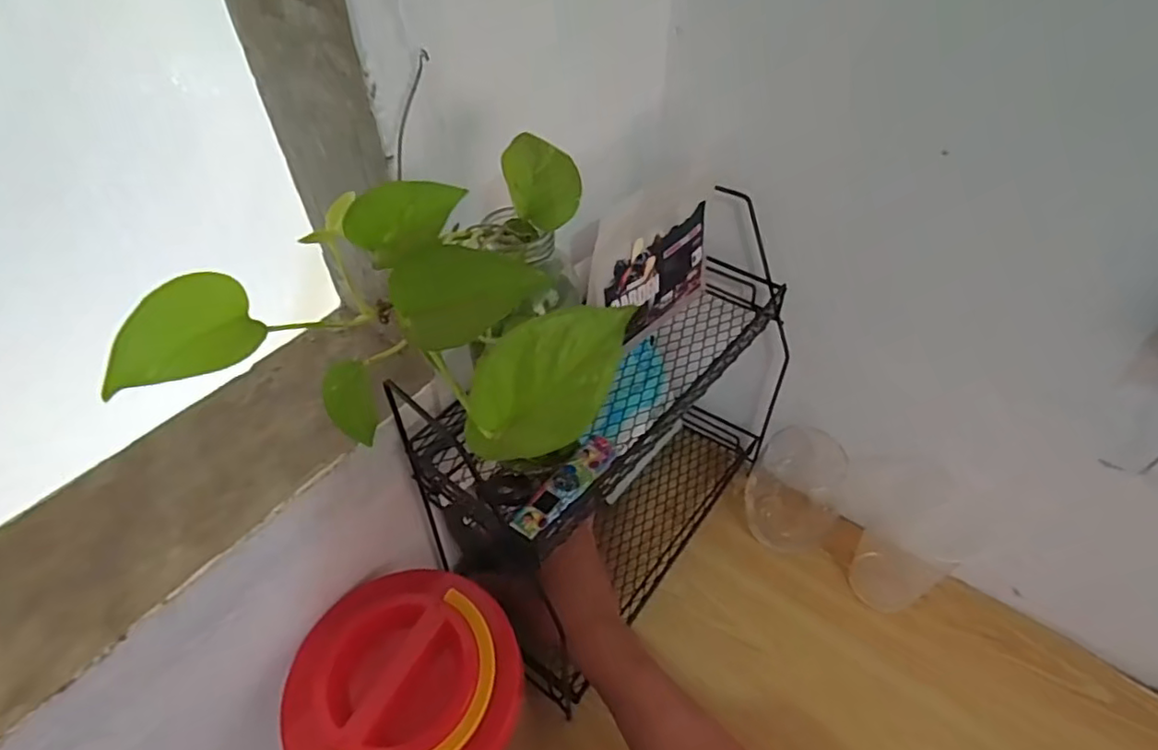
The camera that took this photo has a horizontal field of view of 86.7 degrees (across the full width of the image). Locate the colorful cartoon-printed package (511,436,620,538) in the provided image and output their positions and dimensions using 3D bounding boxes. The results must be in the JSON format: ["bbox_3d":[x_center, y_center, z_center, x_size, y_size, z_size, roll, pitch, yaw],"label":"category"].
[{"bbox_3d":[-0.008,0.070,0.392,0.022,0.007,0.086,30,52,28],"label":"colorful cartoon-printed package"}]

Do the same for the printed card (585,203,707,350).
[{"bbox_3d":[0.057,-0.081,0.469,0.010,0.120,0.133,31,55,34],"label":"printed card"}]

